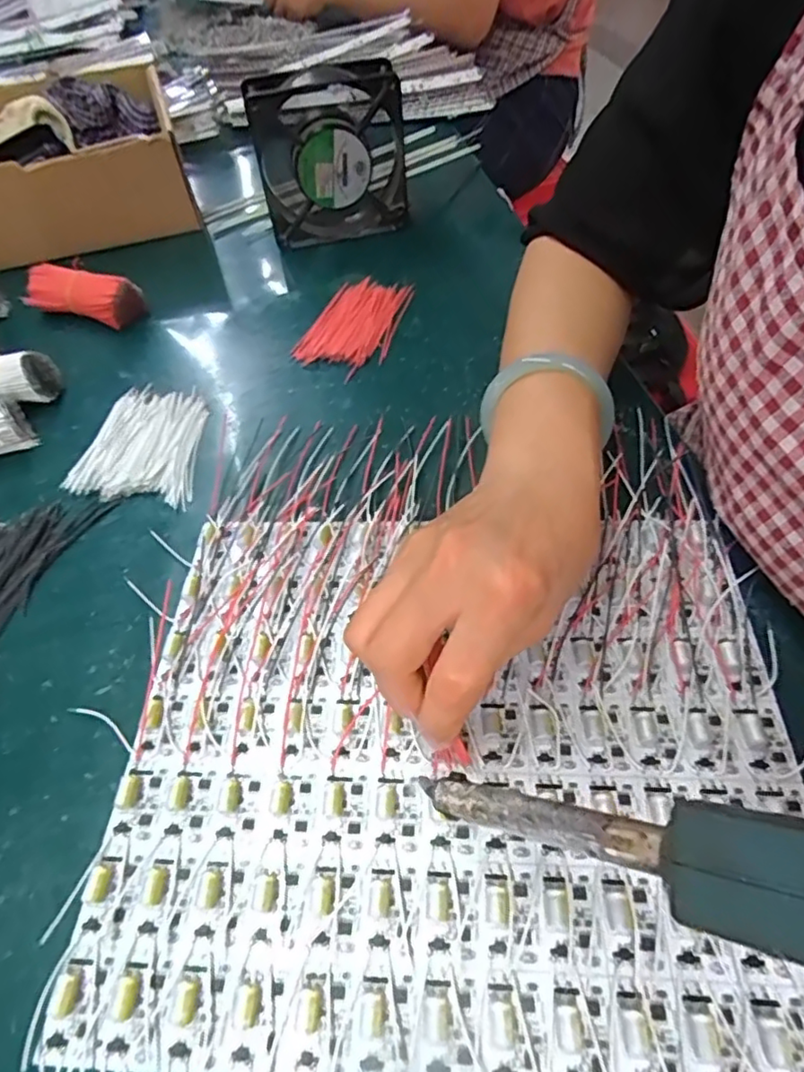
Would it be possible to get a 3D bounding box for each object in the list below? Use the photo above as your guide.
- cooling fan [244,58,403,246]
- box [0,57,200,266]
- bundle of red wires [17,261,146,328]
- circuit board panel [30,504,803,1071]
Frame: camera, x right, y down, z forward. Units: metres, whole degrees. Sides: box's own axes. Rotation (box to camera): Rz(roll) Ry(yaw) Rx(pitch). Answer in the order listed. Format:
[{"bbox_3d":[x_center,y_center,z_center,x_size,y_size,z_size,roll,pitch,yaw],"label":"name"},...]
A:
[{"bbox_3d":[-0.057,-0.311,0.503,0.120,0.124,0.039,-13,54,-6],"label":"cooling fan"},{"bbox_3d":[-0.319,-0.329,0.558,0.208,0.090,0.190,-25,56,-15],"label":"box"},{"bbox_3d":[-0.253,-0.190,0.484,0.088,0.035,0.032,7,54,8],"label":"bundle of red wires"},{"bbox_3d":[0.020,0.087,0.273,0.281,0.010,0.242,2,53,4],"label":"circuit board panel"}]

